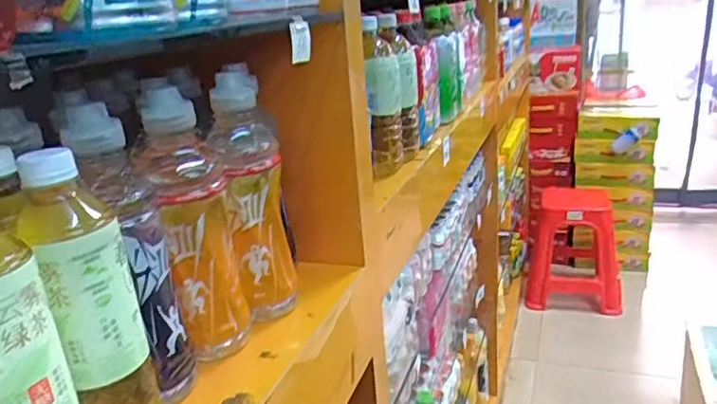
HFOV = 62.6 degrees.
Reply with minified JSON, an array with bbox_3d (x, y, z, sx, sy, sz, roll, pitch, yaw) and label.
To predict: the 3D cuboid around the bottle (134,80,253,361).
[{"bbox_3d":[-0.132,0.024,0.482,0.067,0.218,0.067,-9,18,-13],"label":"bottle"}]

